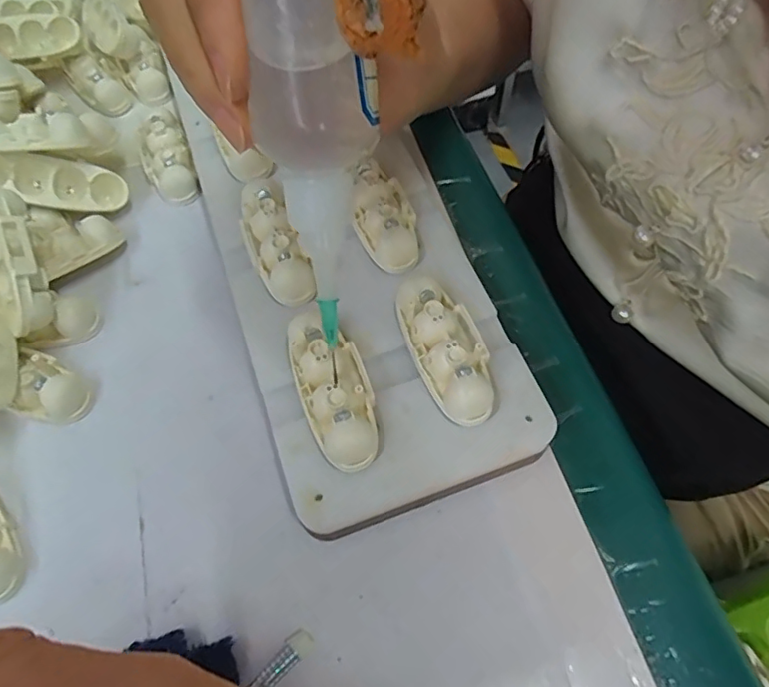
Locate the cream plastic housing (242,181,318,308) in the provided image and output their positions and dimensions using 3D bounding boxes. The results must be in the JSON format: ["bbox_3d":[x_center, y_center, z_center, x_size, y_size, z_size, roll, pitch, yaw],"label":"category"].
[{"bbox_3d":[-0.047,-0.044,0.240,0.020,0.014,0.059,-19,63,-10],"label":"cream plastic housing"}]

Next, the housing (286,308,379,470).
[{"bbox_3d":[-0.019,0.015,0.207,0.024,0.015,0.062,-20,63,-11],"label":"housing"}]

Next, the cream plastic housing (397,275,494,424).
[{"bbox_3d":[0.025,0.001,0.214,0.026,0.016,0.058,-19,63,-10],"label":"cream plastic housing"}]

